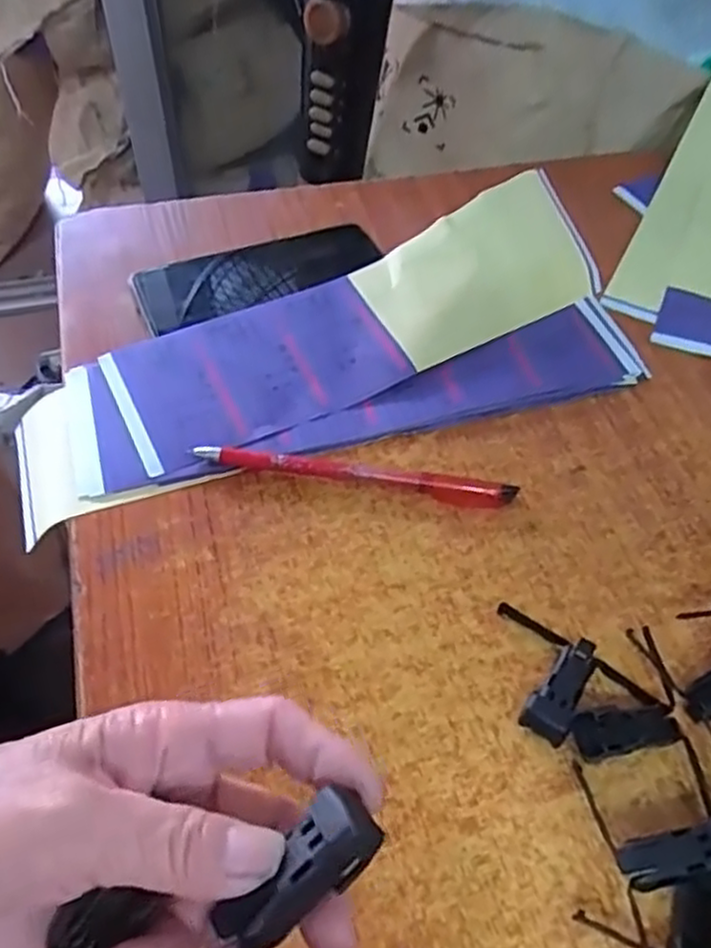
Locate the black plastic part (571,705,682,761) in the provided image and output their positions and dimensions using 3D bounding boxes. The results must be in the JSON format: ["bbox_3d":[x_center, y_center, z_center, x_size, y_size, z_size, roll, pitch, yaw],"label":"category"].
[{"bbox_3d":[0.117,0.112,0.320,0.046,0.014,0.017,-7,53,-7],"label":"black plastic part"}]

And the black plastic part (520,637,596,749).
[{"bbox_3d":[0.092,0.096,0.331,0.020,0.014,0.047,27,57,18],"label":"black plastic part"}]

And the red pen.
[{"bbox_3d":[0.000,-0.001,0.404,0.174,0.010,0.018,9,53,5],"label":"red pen"}]

